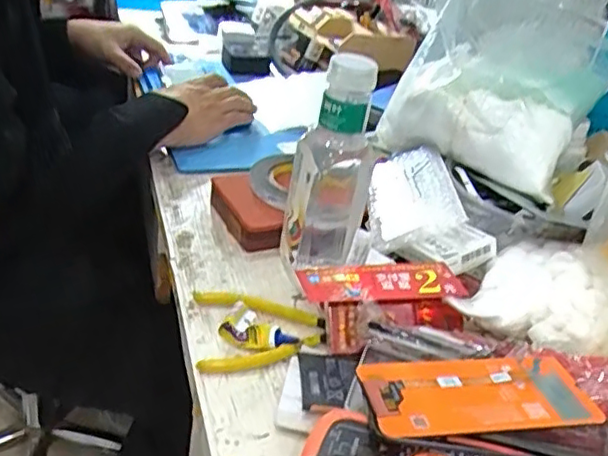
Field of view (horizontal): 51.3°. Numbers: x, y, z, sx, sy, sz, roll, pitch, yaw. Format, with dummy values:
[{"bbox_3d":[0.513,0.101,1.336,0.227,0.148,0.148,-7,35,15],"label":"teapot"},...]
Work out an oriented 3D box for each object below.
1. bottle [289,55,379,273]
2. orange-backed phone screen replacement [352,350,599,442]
[{"bbox_3d":[0.025,-0.048,0.563,0.070,0.200,0.062,13,32,3],"label":"bottle"},{"bbox_3d":[0.120,0.112,0.430,0.158,0.007,0.070,-1,29,-13],"label":"orange-backed phone screen replacement"}]

